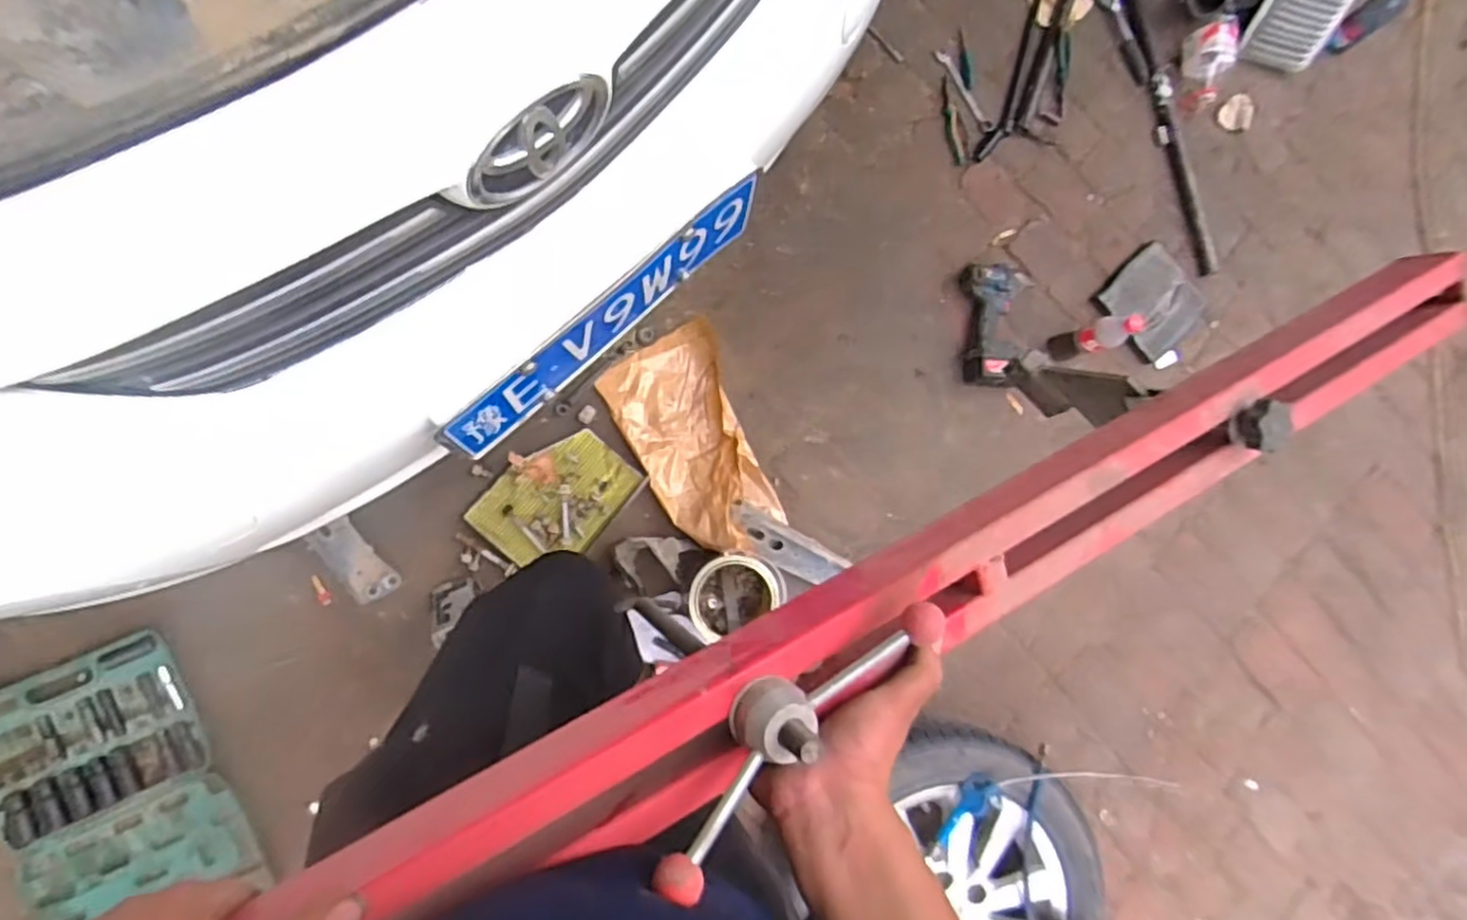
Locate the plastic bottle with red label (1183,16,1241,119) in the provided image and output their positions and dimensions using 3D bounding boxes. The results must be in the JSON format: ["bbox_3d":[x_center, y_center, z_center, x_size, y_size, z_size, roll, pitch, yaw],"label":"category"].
[{"bbox_3d":[0.838,-0.696,1.317,0.066,0.104,0.132,-1,86,-8],"label":"plastic bottle with red label"}]

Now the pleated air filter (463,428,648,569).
[{"bbox_3d":[-0.309,0.066,1.298,0.193,0.019,0.257,41,81,-3],"label":"pleated air filter"}]

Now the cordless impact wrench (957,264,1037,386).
[{"bbox_3d":[0.478,-0.252,1.367,0.106,0.066,0.221,0,85,-8],"label":"cordless impact wrench"}]

